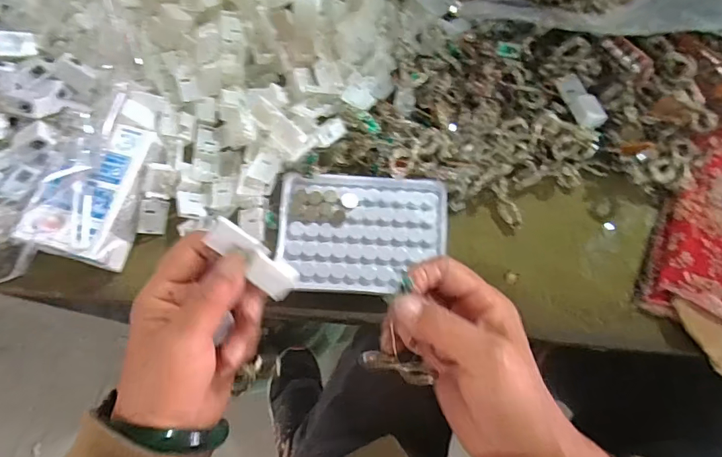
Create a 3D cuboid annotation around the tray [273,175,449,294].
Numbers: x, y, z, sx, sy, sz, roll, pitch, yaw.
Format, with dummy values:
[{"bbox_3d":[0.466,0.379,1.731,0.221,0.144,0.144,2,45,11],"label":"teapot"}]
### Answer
[{"bbox_3d":[0.002,0.001,0.359,0.128,0.010,0.092,2,73,0],"label":"tray"}]

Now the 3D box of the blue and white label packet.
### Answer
[{"bbox_3d":[-0.195,-0.038,0.350,0.065,0.027,0.125,21,74,-14],"label":"blue and white label packet"}]

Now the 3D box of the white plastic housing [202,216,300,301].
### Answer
[{"bbox_3d":[-0.062,0.016,0.262,0.057,0.008,0.020,41,76,1],"label":"white plastic housing"}]

